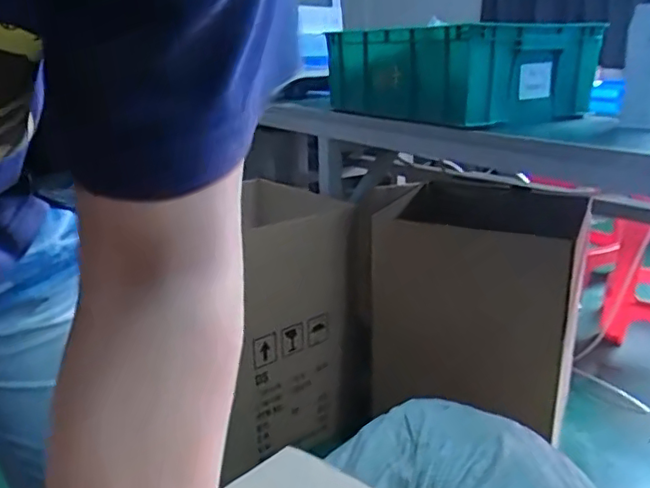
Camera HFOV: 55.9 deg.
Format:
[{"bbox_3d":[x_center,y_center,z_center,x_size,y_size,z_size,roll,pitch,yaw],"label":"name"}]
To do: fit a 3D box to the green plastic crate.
[{"bbox_3d":[0.279,-0.355,1.267,0.355,0.163,0.403,-12,20,-33],"label":"green plastic crate"}]

